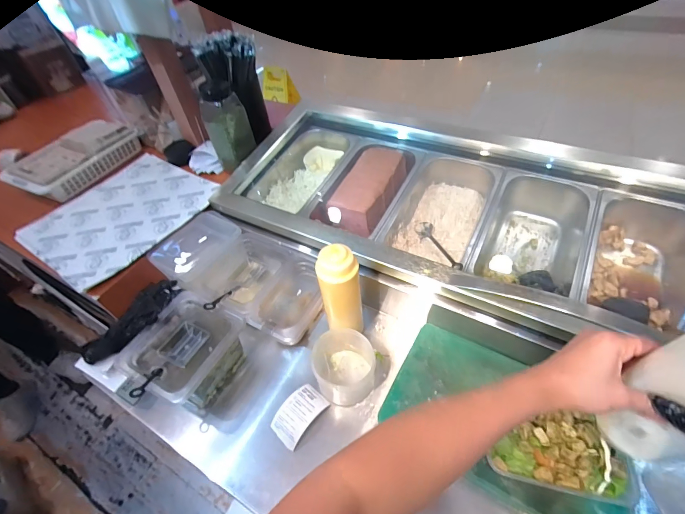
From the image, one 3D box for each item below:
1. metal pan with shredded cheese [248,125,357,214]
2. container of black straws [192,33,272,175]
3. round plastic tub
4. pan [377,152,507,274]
[{"bbox_3d":[-0.091,-0.214,0.855,0.182,0.088,0.275,20,54,23],"label":"metal pan with shredded cheese"},{"bbox_3d":[-0.269,-0.378,0.838,0.123,0.234,0.222,-4,49,4],"label":"container of black straws"},{"bbox_3d":[0.004,0.190,0.592,0.101,0.086,0.098,-3,49,4],"label":"round plastic tub"},{"bbox_3d":[0.212,-0.097,0.724,0.183,0.109,0.270,20,54,22],"label":"pan"}]

